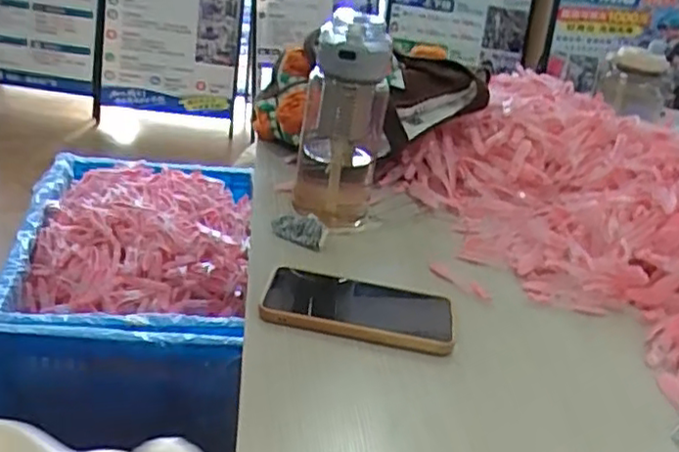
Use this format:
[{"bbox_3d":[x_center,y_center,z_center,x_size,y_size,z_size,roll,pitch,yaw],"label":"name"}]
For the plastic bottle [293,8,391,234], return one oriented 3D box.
[{"bbox_3d":[-0.001,-0.103,0.676,0.094,0.198,0.081,10,27,1],"label":"plastic bottle"}]

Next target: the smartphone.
[{"bbox_3d":[0.017,0.067,0.563,0.154,0.012,0.079,10,26,3],"label":"smartphone"}]

